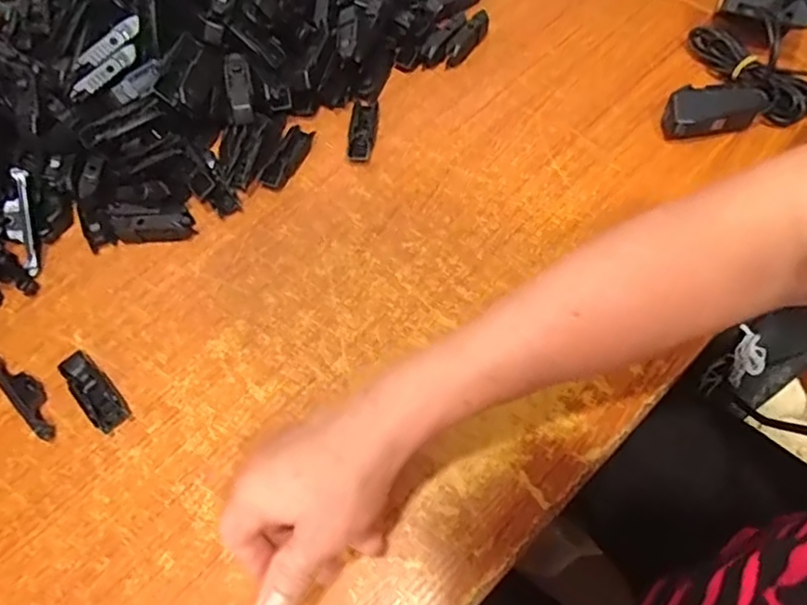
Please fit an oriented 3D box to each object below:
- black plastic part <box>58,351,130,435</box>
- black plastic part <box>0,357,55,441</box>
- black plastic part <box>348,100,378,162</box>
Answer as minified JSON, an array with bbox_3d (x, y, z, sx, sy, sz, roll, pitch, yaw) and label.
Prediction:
[{"bbox_3d":[-0.220,0.062,0.417,0.023,0.011,0.064,-41,67,-17],"label":"black plastic part"},{"bbox_3d":[-0.269,0.063,0.416,0.082,0.016,0.018,39,70,21],"label":"black plastic part"},{"bbox_3d":[-0.036,-0.151,0.514,0.022,0.012,0.065,3,62,5],"label":"black plastic part"}]

